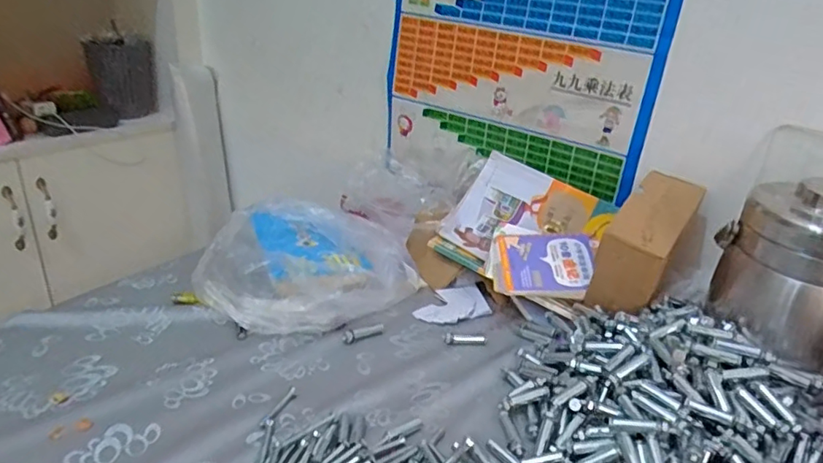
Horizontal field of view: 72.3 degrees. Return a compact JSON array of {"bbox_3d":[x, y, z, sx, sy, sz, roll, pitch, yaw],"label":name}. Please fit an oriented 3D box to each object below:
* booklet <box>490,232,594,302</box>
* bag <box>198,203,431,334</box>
[{"bbox_3d":[0.174,0.042,0.745,0.128,0.019,0.099,1,50,1],"label":"booklet"},{"bbox_3d":[-0.154,0.043,0.773,0.258,0.085,0.232,-11,29,-27],"label":"bag"}]

